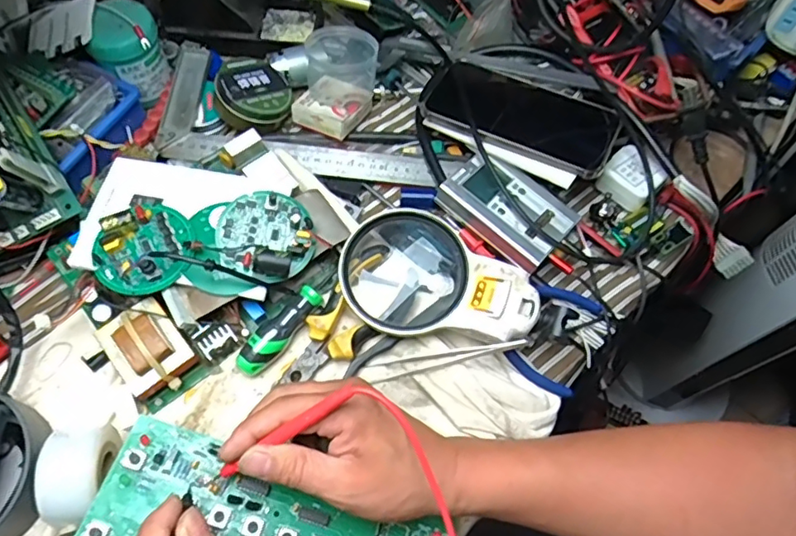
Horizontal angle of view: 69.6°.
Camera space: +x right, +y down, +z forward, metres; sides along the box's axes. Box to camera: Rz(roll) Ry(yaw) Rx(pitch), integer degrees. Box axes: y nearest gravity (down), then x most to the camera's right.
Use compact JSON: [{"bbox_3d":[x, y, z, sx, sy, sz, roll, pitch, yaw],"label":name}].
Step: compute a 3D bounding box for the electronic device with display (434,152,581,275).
[{"bbox_3d":[0.092,-0.049,0.481,0.102,0.031,0.066,40,68,15],"label":"electronic device with display"}]

